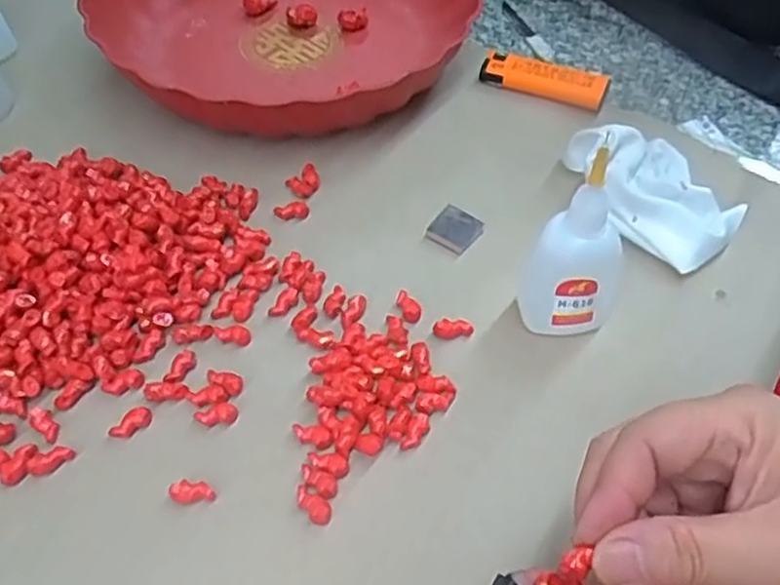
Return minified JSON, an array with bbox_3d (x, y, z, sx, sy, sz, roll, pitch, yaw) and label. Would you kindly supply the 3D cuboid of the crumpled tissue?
[{"bbox_3d":[0.146,-0.056,0.380,0.068,0.035,0.093,-22,56,-16],"label":"crumpled tissue"}]

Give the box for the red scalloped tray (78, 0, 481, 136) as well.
[{"bbox_3d":[-0.072,-0.188,0.473,0.228,0.048,0.243,19,55,13],"label":"red scalloped tray"}]

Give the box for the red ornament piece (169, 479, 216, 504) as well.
[{"bbox_3d":[-0.081,0.082,0.291,0.018,0.007,0.010,2,53,1],"label":"red ornament piece"}]

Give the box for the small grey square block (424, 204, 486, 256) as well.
[{"bbox_3d":[0.035,-0.034,0.380,0.025,0.006,0.025,32,59,21],"label":"small grey square block"}]

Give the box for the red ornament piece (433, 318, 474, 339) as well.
[{"bbox_3d":[0.030,0.018,0.341,0.019,0.008,0.010,-8,54,-6],"label":"red ornament piece"}]

